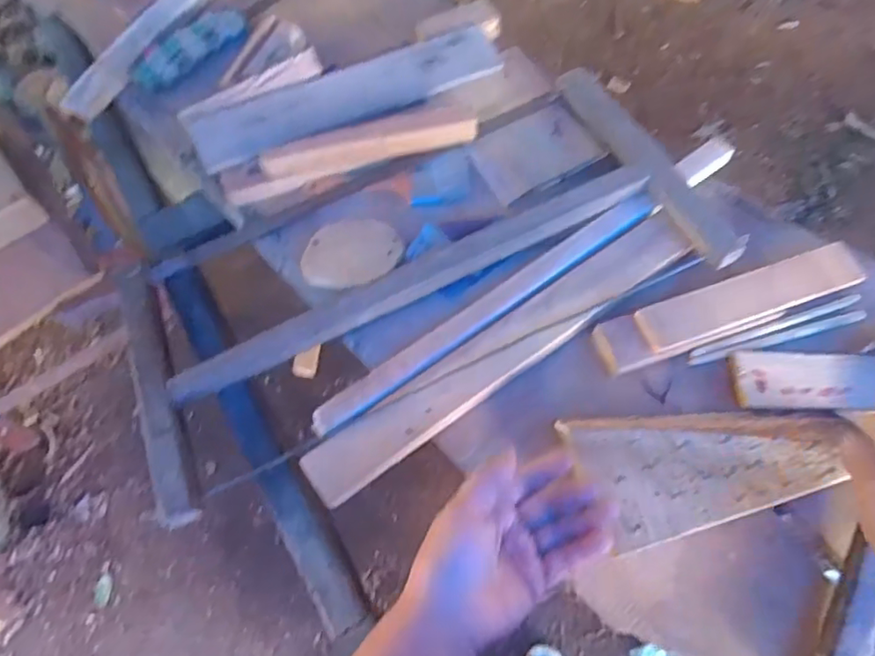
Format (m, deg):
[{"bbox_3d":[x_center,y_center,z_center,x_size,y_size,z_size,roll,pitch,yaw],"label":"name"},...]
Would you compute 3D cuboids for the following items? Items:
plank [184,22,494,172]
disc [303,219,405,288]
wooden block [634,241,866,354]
[{"bbox_3d":[-0.104,-0.273,0.698,0.370,0.014,0.076,-20,84,-7],"label":"plank"},{"bbox_3d":[-0.091,-0.081,0.628,0.103,0.009,0.084,-12,66,-3],"label":"disc"},{"bbox_3d":[0.298,-0.032,0.557,0.219,0.026,0.042,-18,67,-5],"label":"wooden block"}]

